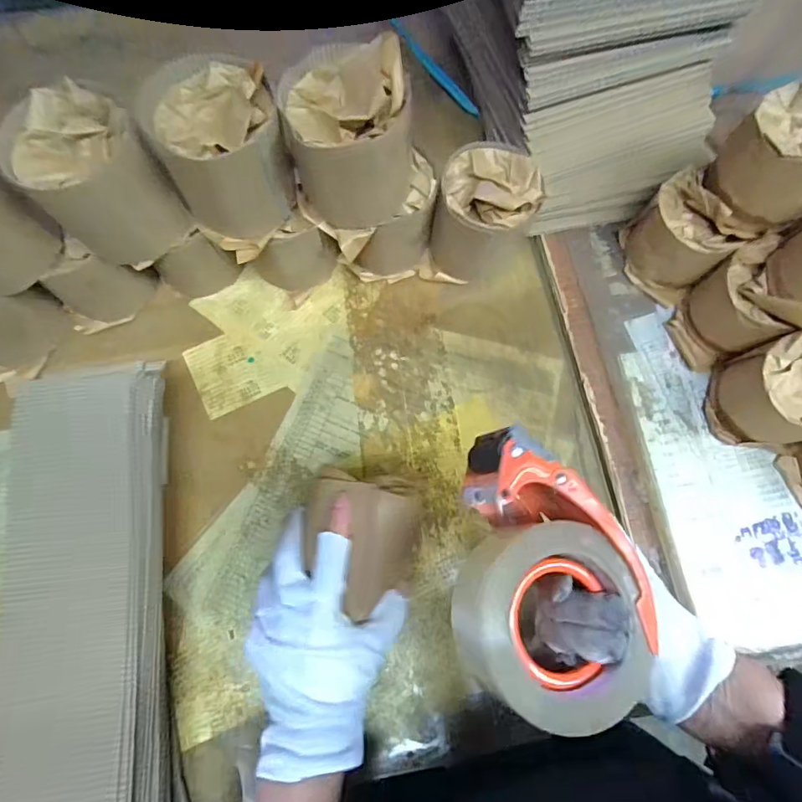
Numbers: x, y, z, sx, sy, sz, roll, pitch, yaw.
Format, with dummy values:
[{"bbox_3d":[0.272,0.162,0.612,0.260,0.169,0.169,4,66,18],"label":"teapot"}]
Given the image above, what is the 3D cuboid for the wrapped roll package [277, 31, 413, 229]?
[{"bbox_3d":[-0.039,-0.216,0.407,0.106,0.115,0.107,3,75,-2],"label":"wrapped roll package"}]

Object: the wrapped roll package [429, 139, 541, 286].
[{"bbox_3d":[0.083,-0.191,0.505,0.093,0.105,0.101,11,73,1],"label":"wrapped roll package"}]

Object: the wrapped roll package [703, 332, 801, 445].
[{"bbox_3d":[0.361,-0.003,0.473,0.098,0.092,0.089,13,73,2],"label":"wrapped roll package"}]

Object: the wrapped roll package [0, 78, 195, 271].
[{"bbox_3d":[-0.241,-0.174,0.399,0.091,0.096,0.104,-41,80,-12],"label":"wrapped roll package"}]

